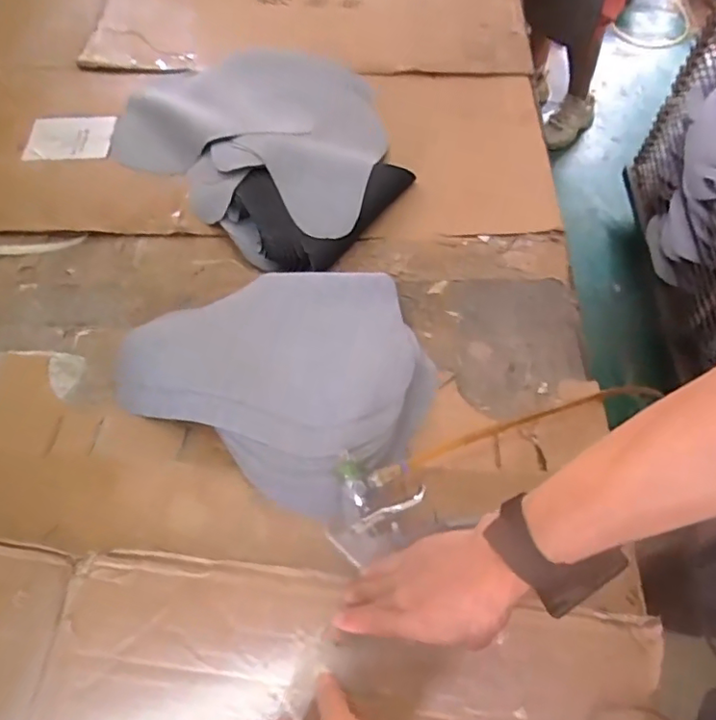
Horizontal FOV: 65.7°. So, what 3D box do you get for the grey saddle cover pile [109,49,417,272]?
[{"bbox_3d":[-0.137,-0.364,0.868,0.485,0.062,0.385,37,66,19],"label":"grey saddle cover pile"}]

